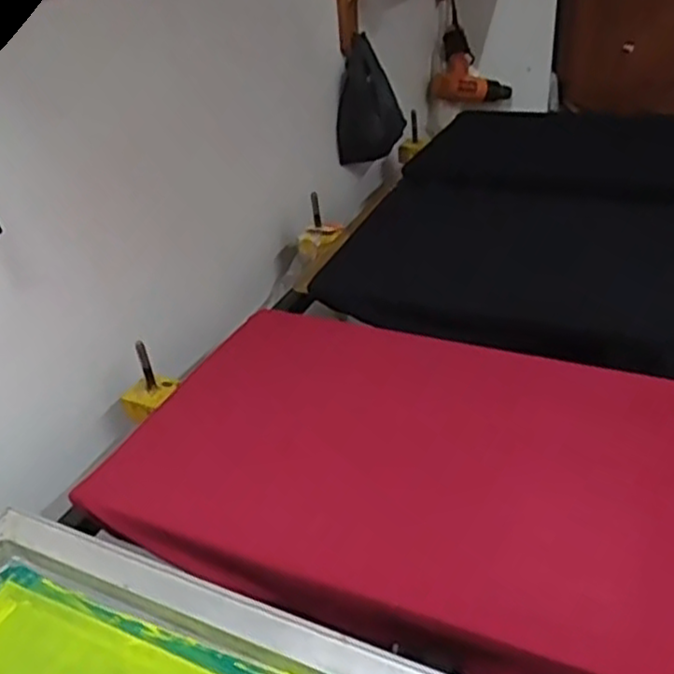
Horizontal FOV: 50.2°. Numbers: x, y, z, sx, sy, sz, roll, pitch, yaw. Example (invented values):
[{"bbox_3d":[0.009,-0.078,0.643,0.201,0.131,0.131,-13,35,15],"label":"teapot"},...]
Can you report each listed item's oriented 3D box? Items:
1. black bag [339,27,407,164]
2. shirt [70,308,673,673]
[{"bbox_3d":[0.066,-0.468,1.462,0.142,0.236,0.066,-3,34,3],"label":"black bag"},{"bbox_3d":[0.078,0.131,0.789,0.597,0.077,0.414,13,38,25],"label":"shirt"}]

